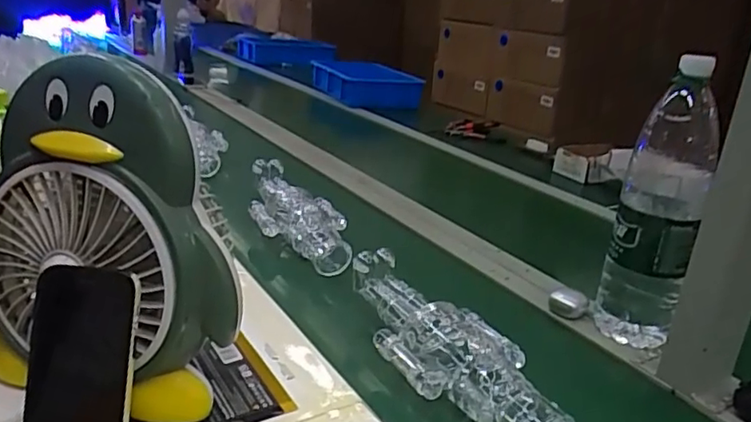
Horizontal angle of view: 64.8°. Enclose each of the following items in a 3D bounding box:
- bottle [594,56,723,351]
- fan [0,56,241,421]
[{"bbox_3d":[0.315,0.002,0.658,0.086,0.309,0.078,16,23,26],"label":"bottle"},{"bbox_3d":[-0.235,0.025,0.500,0.245,0.282,0.087,11,21,16],"label":"fan"}]

